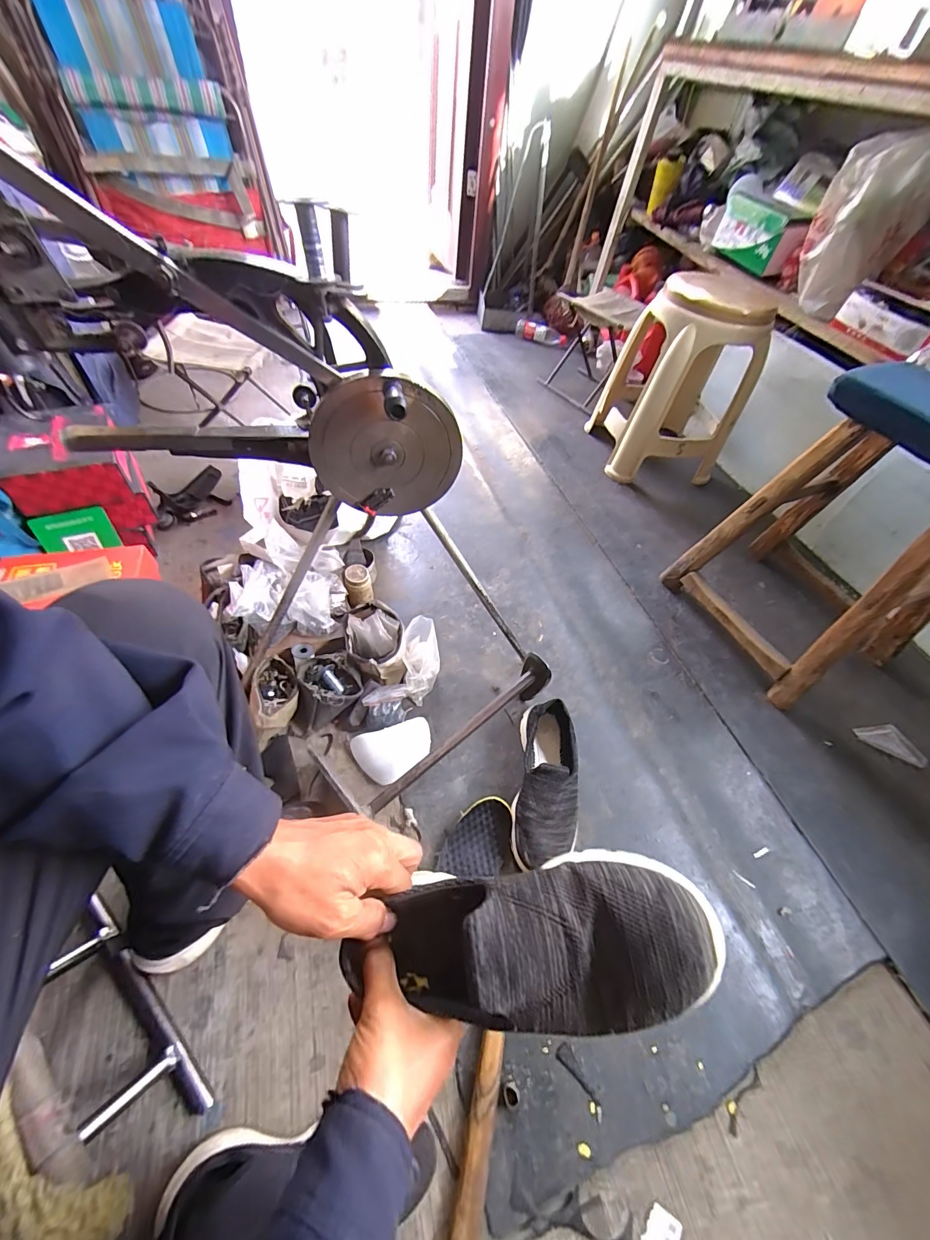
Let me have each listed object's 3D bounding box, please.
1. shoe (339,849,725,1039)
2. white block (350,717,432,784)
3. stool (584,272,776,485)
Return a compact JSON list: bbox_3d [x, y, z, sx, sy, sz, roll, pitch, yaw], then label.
[{"bbox_3d":[0.023,0.229,0.296,0.274,0.074,0.090,-22,51,22],"label":"shoe"},{"bbox_3d":[-0.115,0.214,0.695,0.126,0.029,0.079,-13,56,-16],"label":"white block"},{"bbox_3d":[0.556,-0.615,1.132,0.308,0.414,0.289,0,53,-7],"label":"stool"}]

